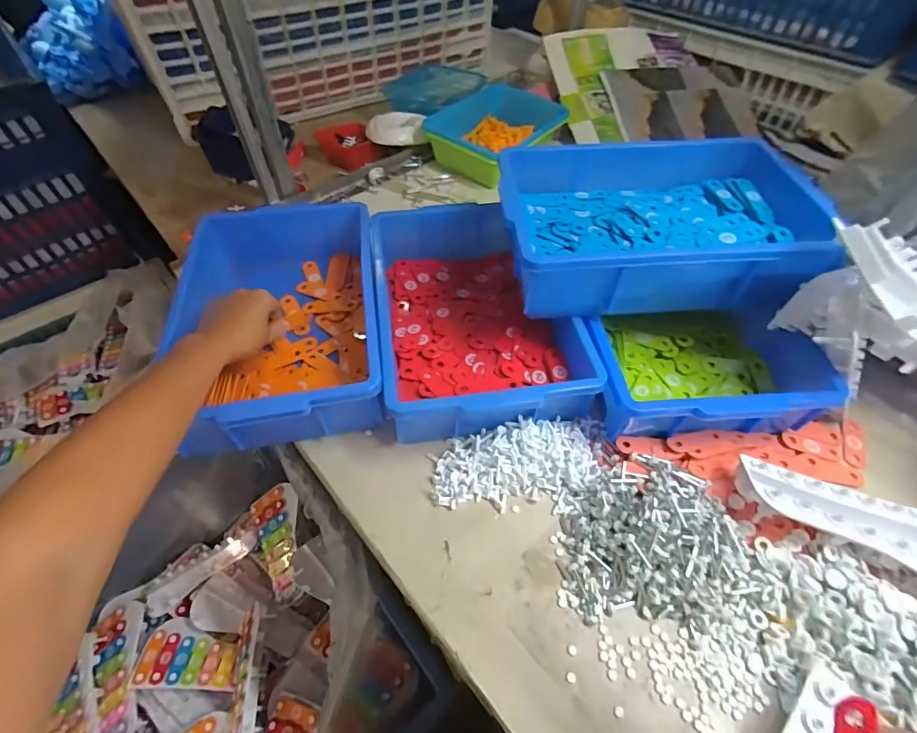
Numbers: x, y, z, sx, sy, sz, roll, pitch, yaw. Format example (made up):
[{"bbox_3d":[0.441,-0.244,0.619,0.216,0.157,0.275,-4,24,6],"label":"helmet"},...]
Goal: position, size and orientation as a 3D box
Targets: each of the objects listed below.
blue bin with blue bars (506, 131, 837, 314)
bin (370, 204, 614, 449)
[{"bbox_3d":[0.243,-0.189,0.573,0.371,0.086,0.259,-3,53,-2],"label":"blue bin with blue bars"},{"bbox_3d":[0.013,-0.086,0.607,0.238,0.089,0.375,-8,54,-6],"label":"bin"}]

